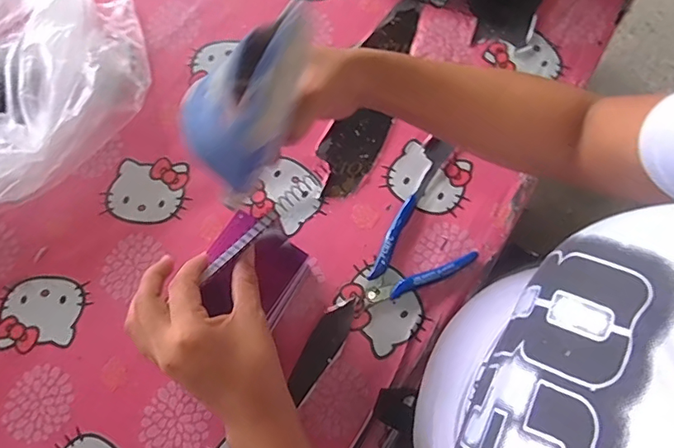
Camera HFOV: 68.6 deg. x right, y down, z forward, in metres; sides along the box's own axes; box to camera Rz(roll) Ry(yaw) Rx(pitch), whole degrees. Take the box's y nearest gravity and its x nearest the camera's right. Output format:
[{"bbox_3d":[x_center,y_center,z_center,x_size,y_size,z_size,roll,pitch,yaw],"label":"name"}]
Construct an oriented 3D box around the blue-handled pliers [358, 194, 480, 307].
[{"bbox_3d":[0.063,0.037,0.482,0.115,0.013,0.085,-39,76,-10],"label":"blue-handled pliers"}]

